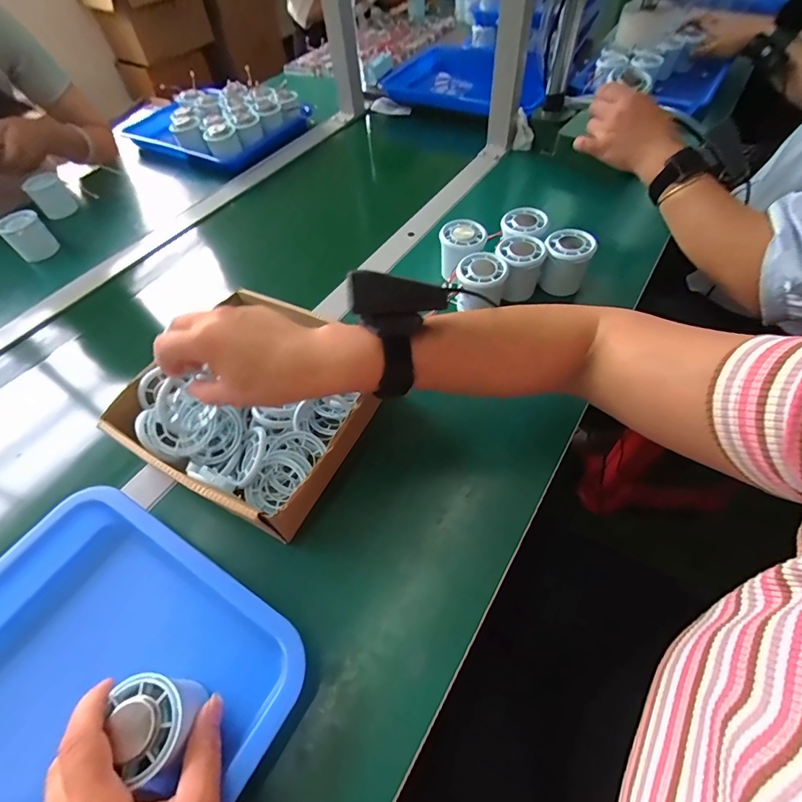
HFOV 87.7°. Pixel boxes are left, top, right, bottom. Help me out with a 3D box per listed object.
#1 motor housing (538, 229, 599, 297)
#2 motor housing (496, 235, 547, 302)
[{"bbox_3d":[0.196,-0.163,0.498,0.054,0.054,0.058,7,56,10],"label":"motor housing"},{"bbox_3d":[0.141,-0.160,0.506,0.056,0.060,0.057,8,57,11],"label":"motor housing"}]

